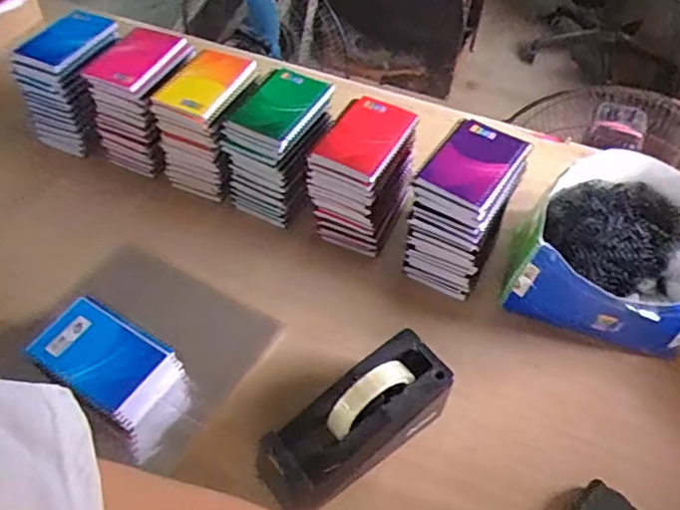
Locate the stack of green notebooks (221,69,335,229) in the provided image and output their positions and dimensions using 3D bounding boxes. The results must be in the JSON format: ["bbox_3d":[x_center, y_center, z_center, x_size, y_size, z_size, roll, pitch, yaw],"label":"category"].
[{"bbox_3d":[-0.083,-0.149,0.793,0.104,0.153,0.136,21,54,12],"label":"stack of green notebooks"}]

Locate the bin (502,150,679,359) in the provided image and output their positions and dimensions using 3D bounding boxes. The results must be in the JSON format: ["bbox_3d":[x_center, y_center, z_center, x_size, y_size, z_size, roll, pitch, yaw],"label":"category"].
[{"bbox_3d":[0.356,-0.005,0.741,0.231,0.135,0.263,32,58,20],"label":"bin"}]

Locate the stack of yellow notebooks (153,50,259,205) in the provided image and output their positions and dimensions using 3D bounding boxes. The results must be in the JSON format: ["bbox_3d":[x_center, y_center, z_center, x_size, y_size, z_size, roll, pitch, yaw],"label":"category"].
[{"bbox_3d":[-0.180,-0.186,0.822,0.098,0.150,0.135,20,54,12],"label":"stack of yellow notebooks"}]

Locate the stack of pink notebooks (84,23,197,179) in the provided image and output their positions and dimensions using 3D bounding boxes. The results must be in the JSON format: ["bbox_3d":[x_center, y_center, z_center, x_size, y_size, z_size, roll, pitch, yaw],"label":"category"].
[{"bbox_3d":[-0.281,-0.224,0.843,0.112,0.146,0.138,20,54,12],"label":"stack of pink notebooks"}]

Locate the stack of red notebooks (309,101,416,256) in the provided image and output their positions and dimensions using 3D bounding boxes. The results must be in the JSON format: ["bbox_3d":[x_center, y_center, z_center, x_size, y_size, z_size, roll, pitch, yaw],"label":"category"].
[{"bbox_3d":[0.029,-0.100,0.765,0.103,0.159,0.133,22,54,13],"label":"stack of red notebooks"}]

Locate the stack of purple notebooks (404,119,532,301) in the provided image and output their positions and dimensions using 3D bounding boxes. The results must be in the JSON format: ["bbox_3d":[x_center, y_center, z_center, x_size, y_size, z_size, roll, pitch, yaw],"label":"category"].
[{"bbox_3d":[0.150,-0.058,0.729,0.102,0.163,0.136,24,55,15],"label":"stack of purple notebooks"}]

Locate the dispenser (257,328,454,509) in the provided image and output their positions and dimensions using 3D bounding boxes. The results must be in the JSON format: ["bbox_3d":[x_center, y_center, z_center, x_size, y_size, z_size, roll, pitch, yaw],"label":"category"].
[{"bbox_3d":[0.015,0.165,0.577,0.201,0.124,0.085,-30,60,-23],"label":"dispenser"}]

